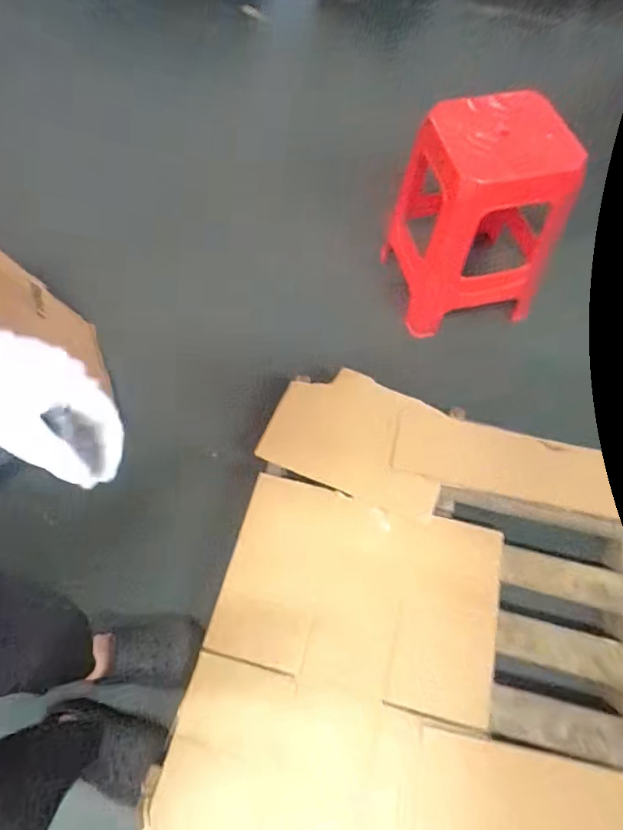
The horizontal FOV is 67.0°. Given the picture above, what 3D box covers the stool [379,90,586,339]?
[{"bbox_3d":[0.427,-0.533,1.243,0.363,0.463,0.370,-8,64,-4],"label":"stool"}]

